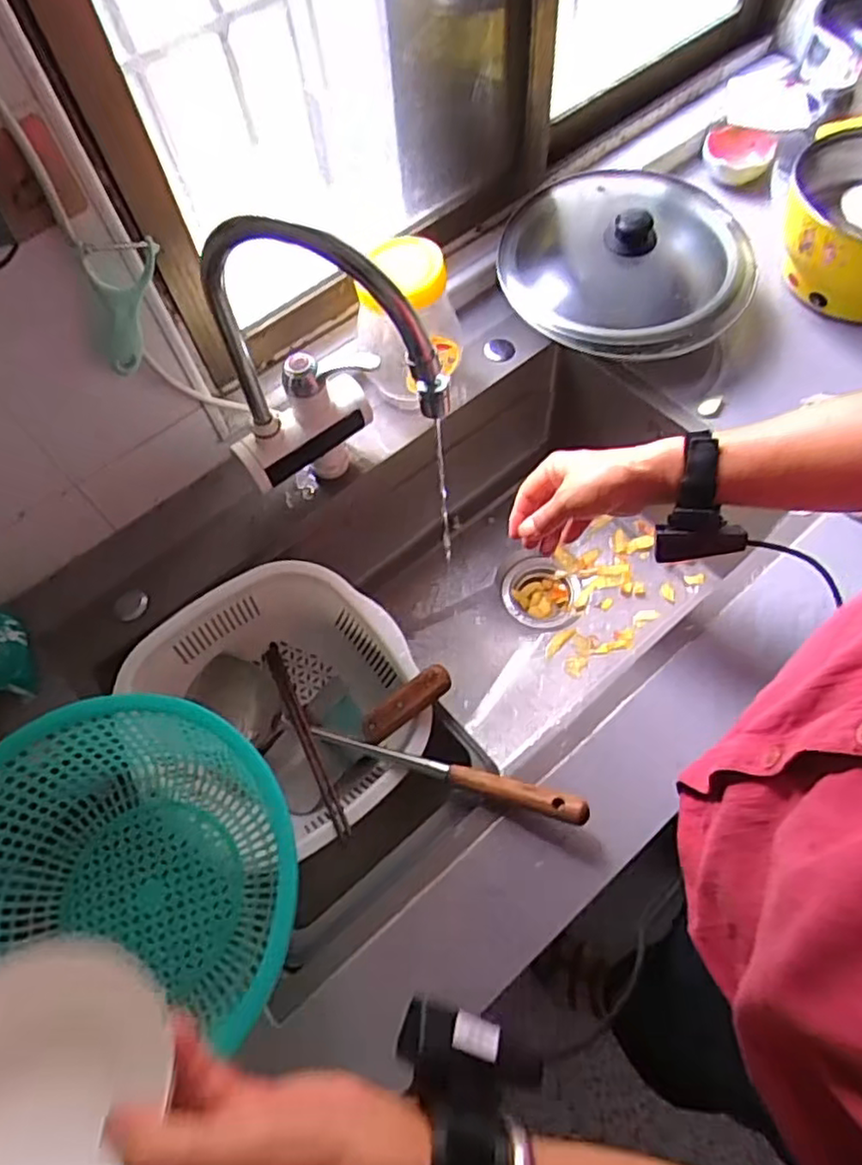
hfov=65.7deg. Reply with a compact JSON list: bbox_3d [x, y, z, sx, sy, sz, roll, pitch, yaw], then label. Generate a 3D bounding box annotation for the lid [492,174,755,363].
[{"bbox_3d":[0.229,-0.396,0.793,0.288,0.088,0.290,5,62,6],"label":"lid"}]

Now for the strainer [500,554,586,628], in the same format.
[{"bbox_3d":[0.145,0.016,0.892,0.099,0.034,0.107,-2,62,3],"label":"strainer"}]

